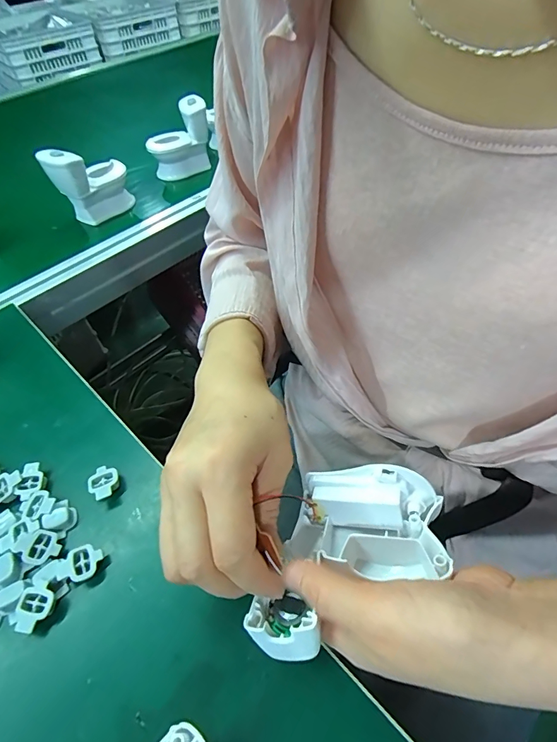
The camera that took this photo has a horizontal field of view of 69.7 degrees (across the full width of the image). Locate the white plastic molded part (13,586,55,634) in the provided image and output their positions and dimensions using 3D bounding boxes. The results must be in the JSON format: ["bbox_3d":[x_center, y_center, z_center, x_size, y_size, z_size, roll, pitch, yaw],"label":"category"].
[{"bbox_3d":[-0.151,0.147,0.246,0.021,0.009,0.023,13,50,13],"label":"white plastic molded part"}]

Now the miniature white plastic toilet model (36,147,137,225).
[{"bbox_3d":[-0.266,-0.270,0.561,0.050,0.088,0.095,23,53,20],"label":"miniature white plastic toilet model"}]

